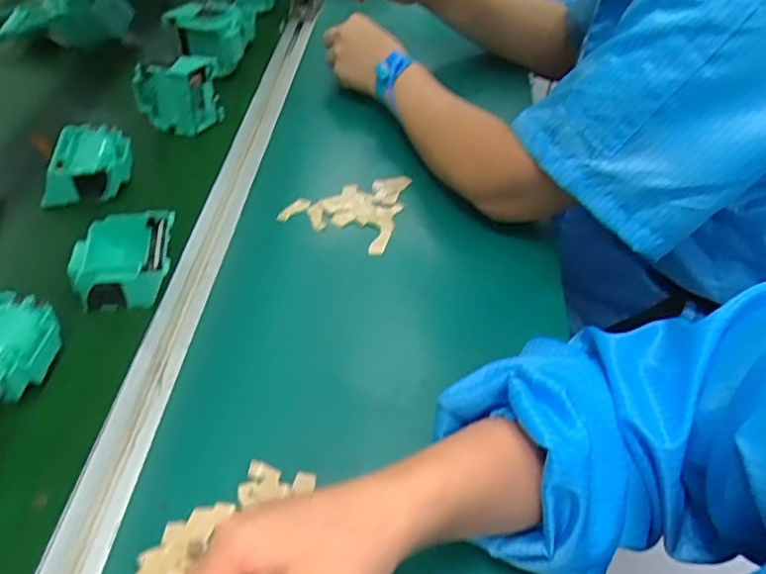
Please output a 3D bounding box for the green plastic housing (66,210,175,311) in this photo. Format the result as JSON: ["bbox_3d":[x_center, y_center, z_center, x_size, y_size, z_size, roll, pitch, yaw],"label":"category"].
[{"bbox_3d":[-0.210,-0.021,0.498,0.075,0.039,0.070,-6,49,-11],"label":"green plastic housing"}]

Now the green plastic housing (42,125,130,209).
[{"bbox_3d":[-0.278,-0.116,0.580,0.078,0.044,0.070,-6,49,-11],"label":"green plastic housing"}]

